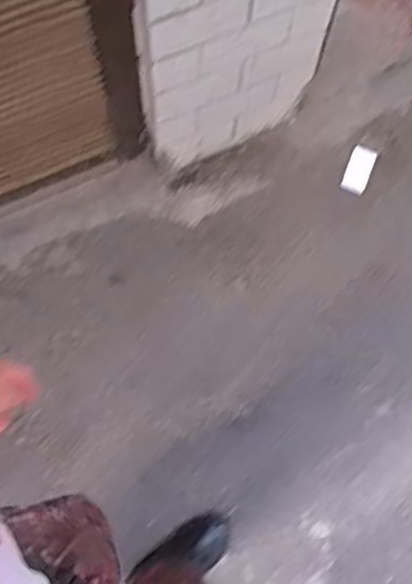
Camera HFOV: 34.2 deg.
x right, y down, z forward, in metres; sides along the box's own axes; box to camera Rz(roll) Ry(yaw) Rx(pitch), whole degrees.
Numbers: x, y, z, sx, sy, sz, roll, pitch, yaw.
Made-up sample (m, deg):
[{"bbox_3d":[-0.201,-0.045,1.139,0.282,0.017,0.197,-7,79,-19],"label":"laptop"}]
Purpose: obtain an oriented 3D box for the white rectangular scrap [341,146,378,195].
[{"bbox_3d":[0.391,-0.311,1.705,0.064,0.008,0.141,28,68,-3],"label":"white rectangular scrap"}]

